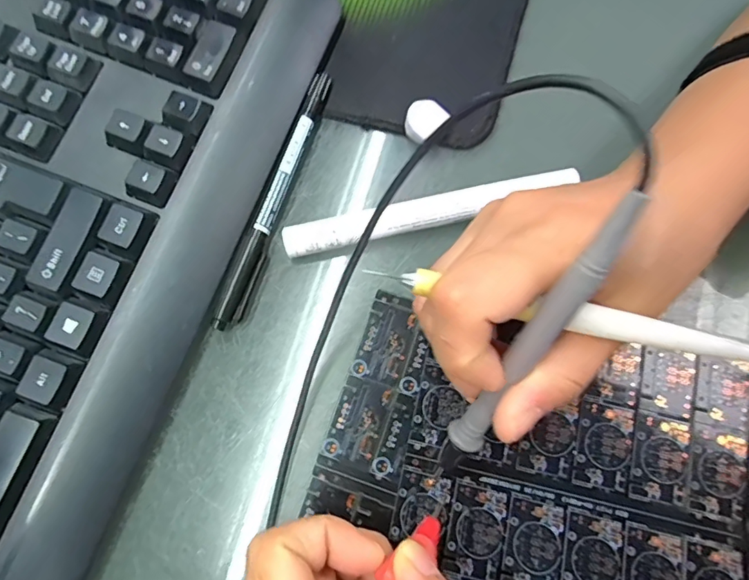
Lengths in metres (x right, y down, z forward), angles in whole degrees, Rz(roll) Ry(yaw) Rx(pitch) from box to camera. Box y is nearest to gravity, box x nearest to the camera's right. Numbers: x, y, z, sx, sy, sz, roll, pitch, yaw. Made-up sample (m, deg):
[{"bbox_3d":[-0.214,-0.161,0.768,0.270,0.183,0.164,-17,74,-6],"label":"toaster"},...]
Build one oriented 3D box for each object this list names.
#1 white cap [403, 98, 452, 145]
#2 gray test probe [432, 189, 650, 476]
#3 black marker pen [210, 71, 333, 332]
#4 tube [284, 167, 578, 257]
[{"bbox_3d":[0.025,-0.086,0.262,0.019,0.010,0.022,42,81,11],"label":"white cap"},{"bbox_3d":[0.048,0.024,0.170,0.011,0.125,0.007,29,36,9],"label":"gray test probe"},{"bbox_3d":[-0.048,-0.046,0.257,0.010,0.012,0.139,18,78,6],"label":"black marker pen"},{"bbox_3d":[0.027,-0.037,0.251,0.141,0.014,0.016,-12,76,-1],"label":"tube"}]

